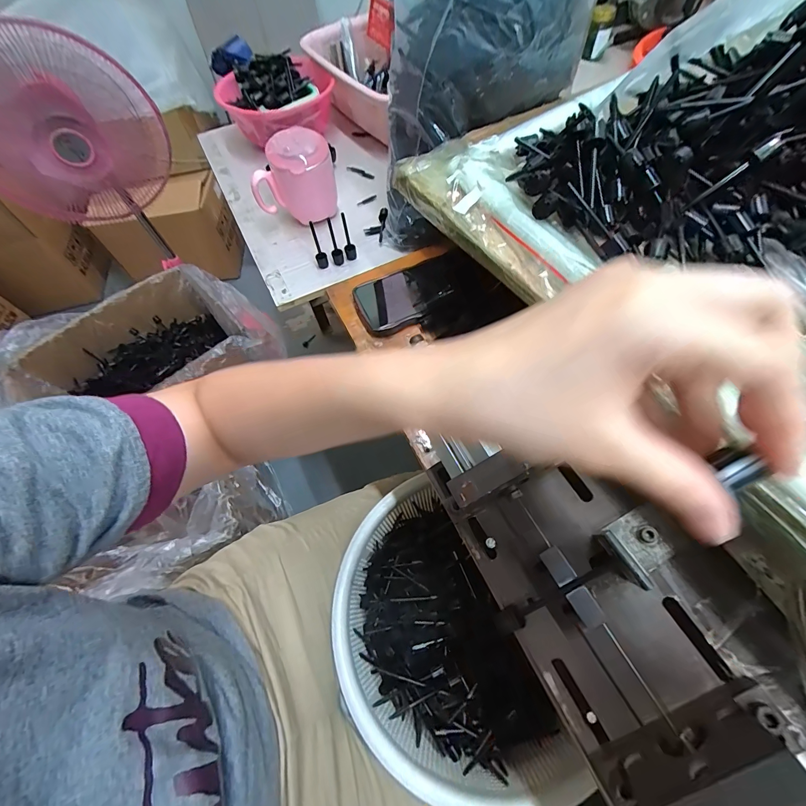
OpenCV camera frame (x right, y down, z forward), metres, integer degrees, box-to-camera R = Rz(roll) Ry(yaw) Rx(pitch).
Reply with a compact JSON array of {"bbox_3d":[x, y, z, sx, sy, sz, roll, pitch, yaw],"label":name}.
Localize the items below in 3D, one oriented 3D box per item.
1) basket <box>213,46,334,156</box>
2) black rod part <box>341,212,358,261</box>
[{"bbox_3d":[-0.211,-0.496,0.600,0.160,0.093,0.166,-41,67,-17],"label":"basket"},{"bbox_3d":[-0.072,-0.215,0.467,0.015,0.063,0.020,-13,62,-3],"label":"black rod part"}]

